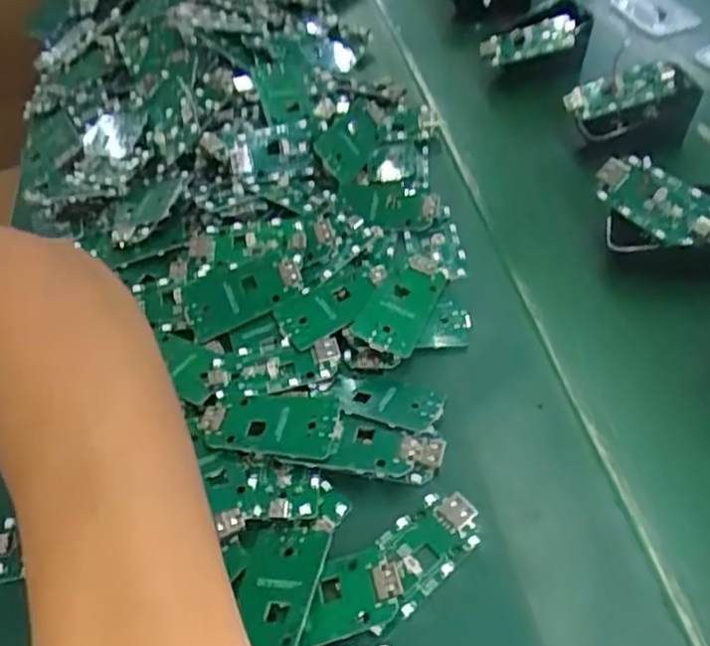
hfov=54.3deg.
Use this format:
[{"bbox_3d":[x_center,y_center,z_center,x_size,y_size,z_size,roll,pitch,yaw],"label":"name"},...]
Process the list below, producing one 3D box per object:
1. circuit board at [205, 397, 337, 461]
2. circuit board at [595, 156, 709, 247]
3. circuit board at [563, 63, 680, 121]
[{"bbox_3d":[-0.038,0.045,0.314,0.059,0.010,0.034,5,49,10],"label":"circuit board"},{"bbox_3d":[0.157,-0.064,0.360,0.032,0.007,0.064,-48,61,6],"label":"circuit board"},{"bbox_3d":[0.163,-0.143,0.426,0.064,0.010,0.031,-13,47,14],"label":"circuit board"}]

